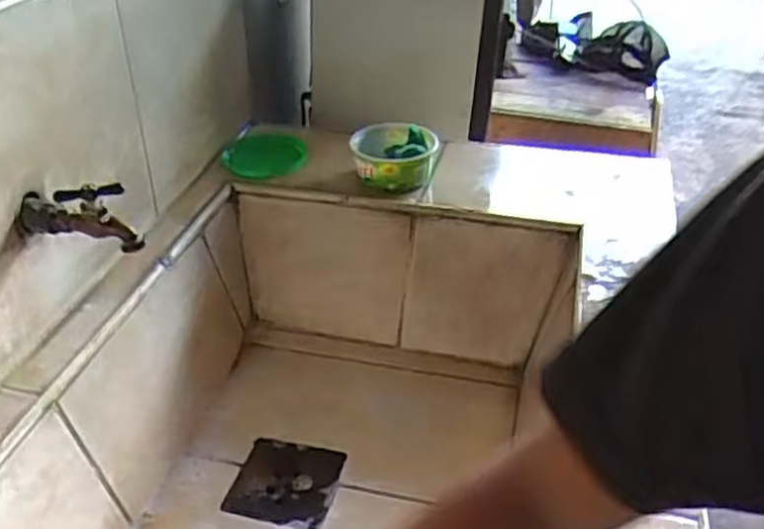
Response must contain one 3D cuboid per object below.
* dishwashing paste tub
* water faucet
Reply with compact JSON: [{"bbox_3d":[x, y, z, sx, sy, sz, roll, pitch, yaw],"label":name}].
[{"bbox_3d":[0.016,-0.141,0.991,0.111,0.048,0.112,-2,34,-4],"label":"dishwashing paste tub"},{"bbox_3d":[-0.270,-0.045,0.678,0.114,0.061,0.042,9,35,13],"label":"water faucet"}]

